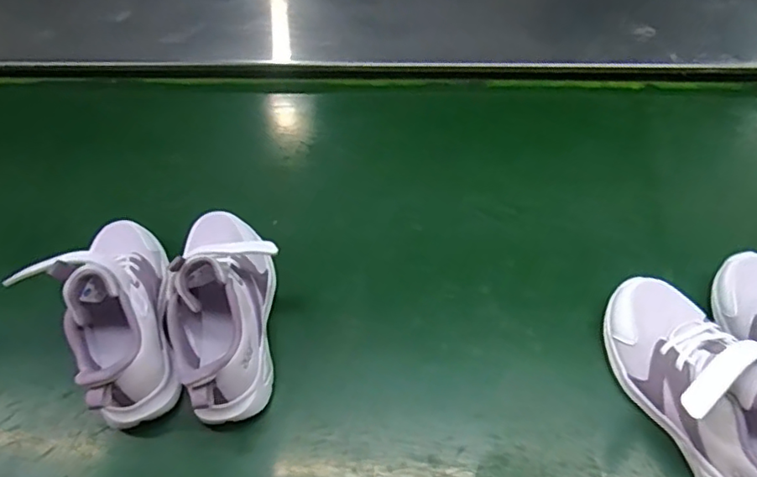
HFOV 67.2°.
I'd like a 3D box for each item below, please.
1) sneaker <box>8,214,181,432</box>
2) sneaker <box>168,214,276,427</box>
[{"bbox_3d":[-0.245,0.060,0.508,0.086,0.114,0.193,-16,59,-5],"label":"sneaker"},{"bbox_3d":[-0.134,0.049,0.506,0.084,0.110,0.201,-10,58,-2],"label":"sneaker"}]

